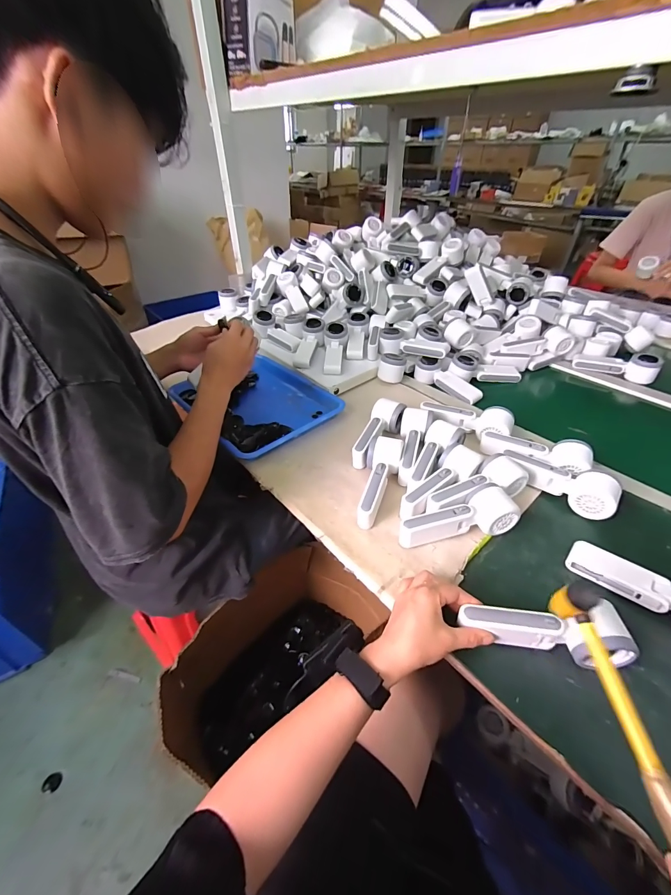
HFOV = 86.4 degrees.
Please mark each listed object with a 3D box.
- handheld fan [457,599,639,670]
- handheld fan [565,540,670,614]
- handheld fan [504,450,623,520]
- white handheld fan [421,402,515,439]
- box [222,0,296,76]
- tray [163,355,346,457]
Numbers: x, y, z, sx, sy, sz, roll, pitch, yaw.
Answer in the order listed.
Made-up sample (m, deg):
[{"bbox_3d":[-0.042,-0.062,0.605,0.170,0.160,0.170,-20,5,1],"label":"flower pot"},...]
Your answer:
[{"bbox_3d":[0.221,0.193,0.386,0.164,0.041,0.049,4,40,9],"label":"handheld fan"},{"bbox_3d":[0.367,0.157,0.409,0.166,0.051,0.052,29,49,32],"label":"handheld fan"},{"bbox_3d":[0.348,0.052,0.562,0.166,0.049,0.052,31,50,33],"label":"handheld fan"},{"bbox_3d":[0.243,-0.051,0.670,0.162,0.051,0.067,23,46,27],"label":"white handheld fan"},{"bbox_3d":[-0.173,-0.992,0.856,0.089,0.131,0.155,27,47,29],"label":"box"},{"bbox_3d":[-0.161,-0.092,0.755,0.252,0.035,0.303,-30,47,-29],"label":"tray"}]

